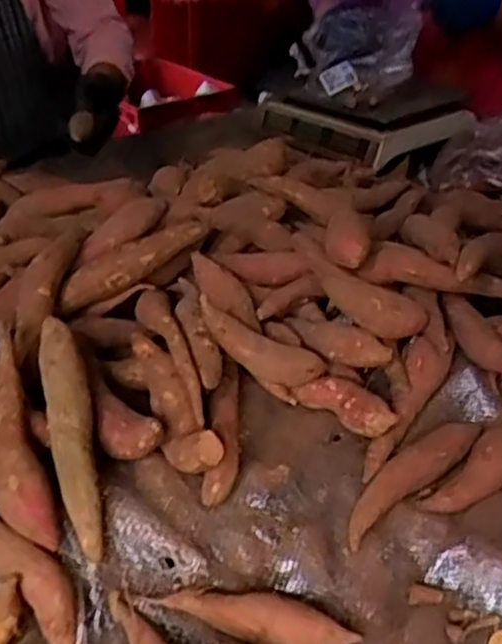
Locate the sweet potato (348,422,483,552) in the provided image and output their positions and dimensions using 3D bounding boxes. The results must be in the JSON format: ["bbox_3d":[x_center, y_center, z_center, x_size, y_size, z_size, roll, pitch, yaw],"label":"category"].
[{"bbox_3d":[0.130,0.122,0.573,0.159,0.033,0.028,-26,40,-32],"label":"sweet potato"}]

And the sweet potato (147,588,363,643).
[{"bbox_3d":[0.006,0.195,0.474,0.124,0.031,0.030,5,34,11],"label":"sweet potato"}]

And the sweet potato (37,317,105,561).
[{"bbox_3d":[-0.127,0.075,0.506,0.032,0.026,0.175,-11,60,-13],"label":"sweet potato"}]

